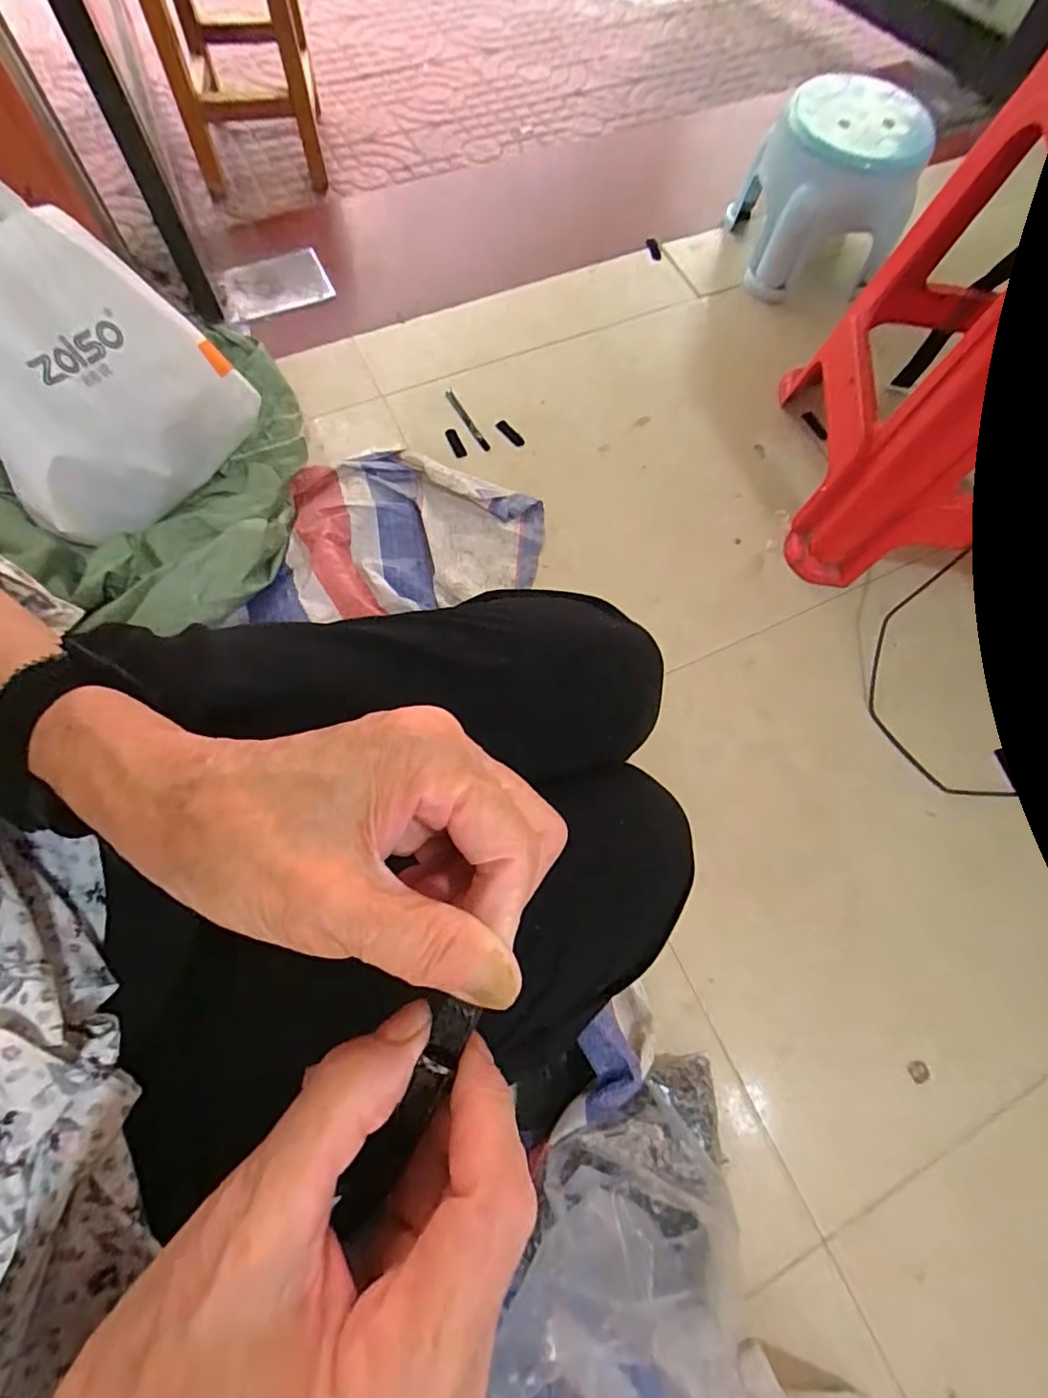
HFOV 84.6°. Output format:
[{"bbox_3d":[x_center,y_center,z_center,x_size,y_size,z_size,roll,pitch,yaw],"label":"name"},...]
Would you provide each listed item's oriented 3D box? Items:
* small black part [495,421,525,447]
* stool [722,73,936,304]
[{"bbox_3d":[-0.020,-0.419,0.909,0.018,0.007,0.059,-42,76,-17],"label":"small black part"},{"bbox_3d":[0.539,-0.916,1.041,0.271,0.231,0.265,1,68,-2],"label":"stool"}]

